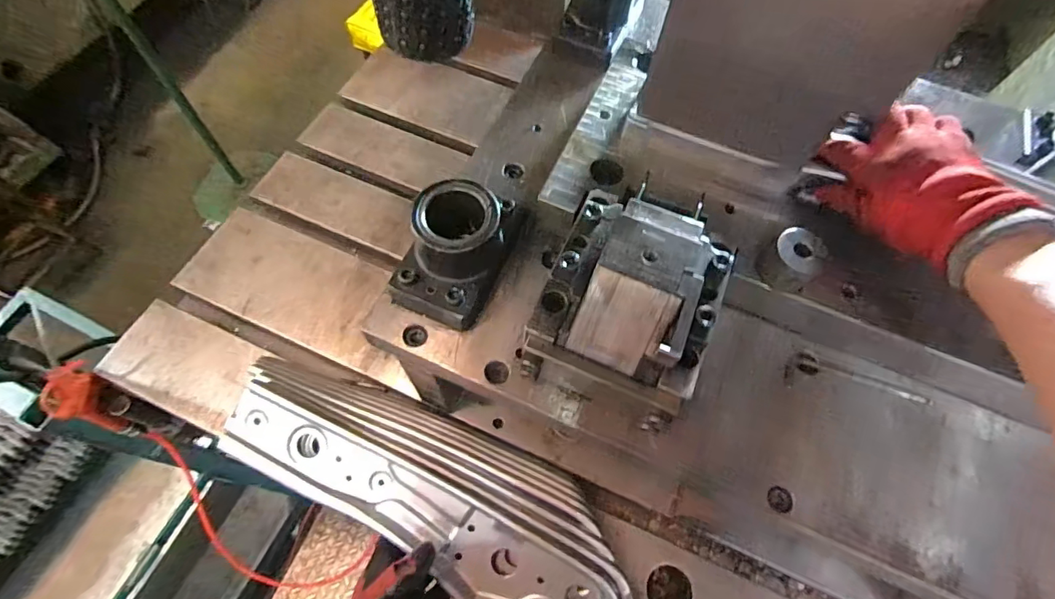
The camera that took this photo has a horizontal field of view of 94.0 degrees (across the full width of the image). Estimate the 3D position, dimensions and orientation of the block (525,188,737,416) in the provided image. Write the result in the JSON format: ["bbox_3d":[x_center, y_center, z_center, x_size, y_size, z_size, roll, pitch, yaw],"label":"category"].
[{"bbox_3d":[0.082,-0.005,0.379,0.128,0.082,0.156,22,64,7],"label":"block"}]

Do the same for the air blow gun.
[{"bbox_3d":[-0.560,0.131,0.644,0.030,0.165,0.066,9,63,1],"label":"air blow gun"}]

